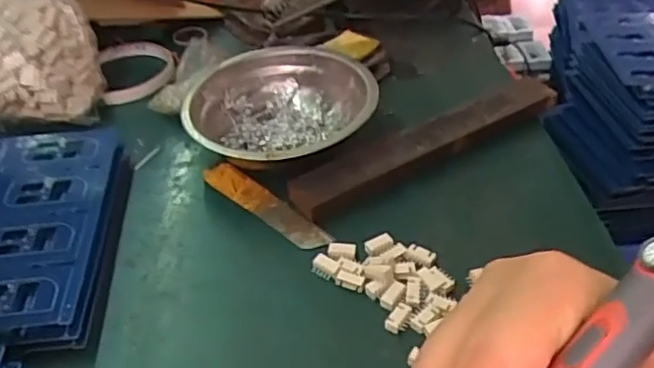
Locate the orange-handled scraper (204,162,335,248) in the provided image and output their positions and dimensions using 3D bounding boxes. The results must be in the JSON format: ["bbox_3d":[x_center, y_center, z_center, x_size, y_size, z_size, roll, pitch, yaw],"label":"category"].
[{"bbox_3d":[-0.039,0.013,0.388,0.100,0.004,0.019,32,68,30],"label":"orange-handled scraper"}]

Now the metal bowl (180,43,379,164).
[{"bbox_3d":[-0.030,-0.046,0.419,0.122,0.041,0.122,-2,41,2],"label":"metal bowl"}]

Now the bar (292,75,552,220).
[{"bbox_3d":[0.068,-0.030,0.411,0.201,0.015,0.033,-25,45,-22],"label":"bar"}]

